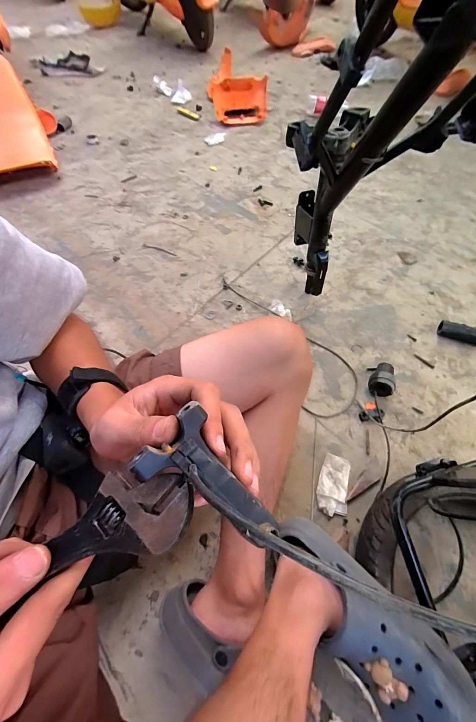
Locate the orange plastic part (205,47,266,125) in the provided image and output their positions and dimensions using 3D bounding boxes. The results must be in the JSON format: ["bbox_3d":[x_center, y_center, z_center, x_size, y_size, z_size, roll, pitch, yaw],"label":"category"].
[{"bbox_3d":[-0.009,-1.137,1.243,0.224,0.142,0.342,-7,59,-1],"label":"orange plastic part"}]

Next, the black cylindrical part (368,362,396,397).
[{"bbox_3d":[0.308,0.036,0.650,0.053,0.051,0.076,11,59,8],"label":"black cylindrical part"}]

